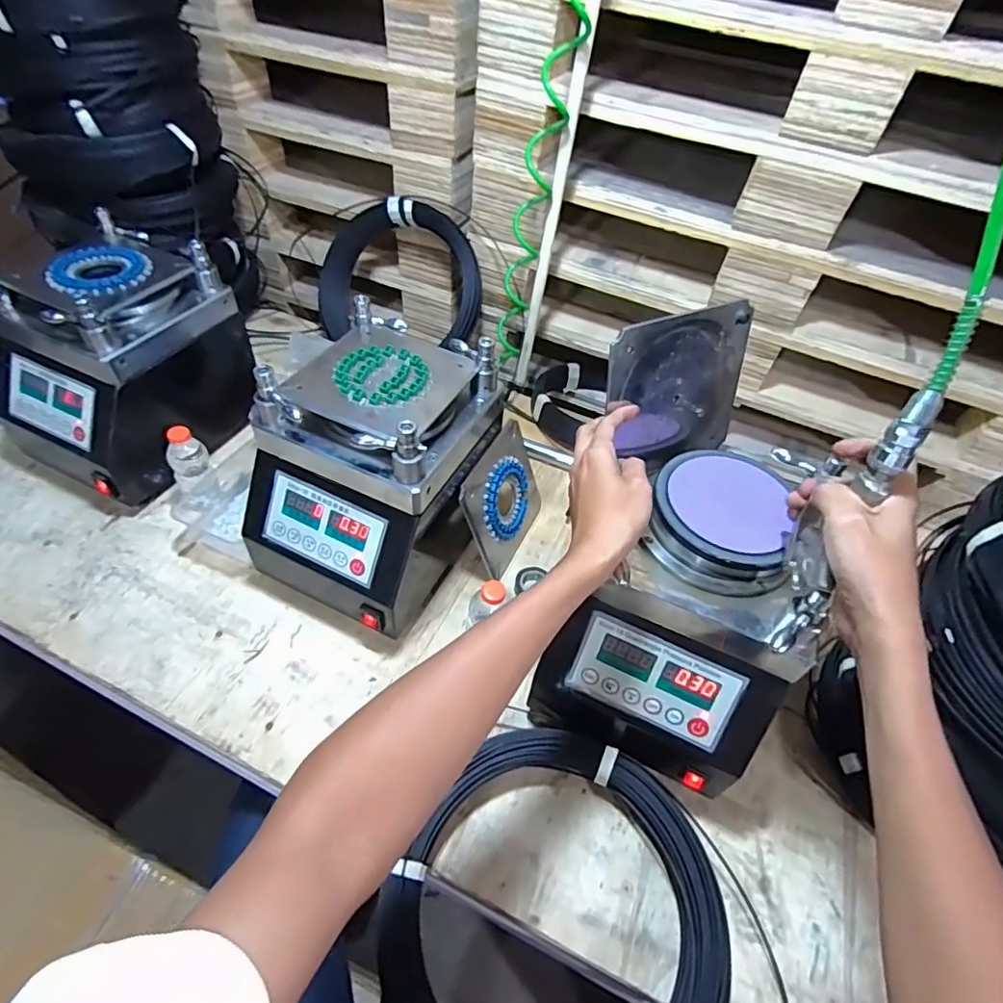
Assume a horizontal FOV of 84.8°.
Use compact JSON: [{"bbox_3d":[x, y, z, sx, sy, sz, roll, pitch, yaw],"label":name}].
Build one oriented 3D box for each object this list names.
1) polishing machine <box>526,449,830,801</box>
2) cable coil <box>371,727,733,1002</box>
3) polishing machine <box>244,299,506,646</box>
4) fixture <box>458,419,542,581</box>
[{"bbox_3d":[0.195,0.116,0.584,0.201,0.240,0.247,25,52,16],"label":"polishing machine"},{"bbox_3d":[0.055,0.388,0.502,0.286,0.056,0.320,32,54,21],"label":"cable coil"},{"bbox_3d":[-0.160,-0.028,0.692,0.215,0.285,0.291,25,52,16],"label":"polishing machine"},{"bbox_3d":[0.009,-0.008,0.780,0.022,0.169,0.184,7,43,29],"label":"fixture"}]

